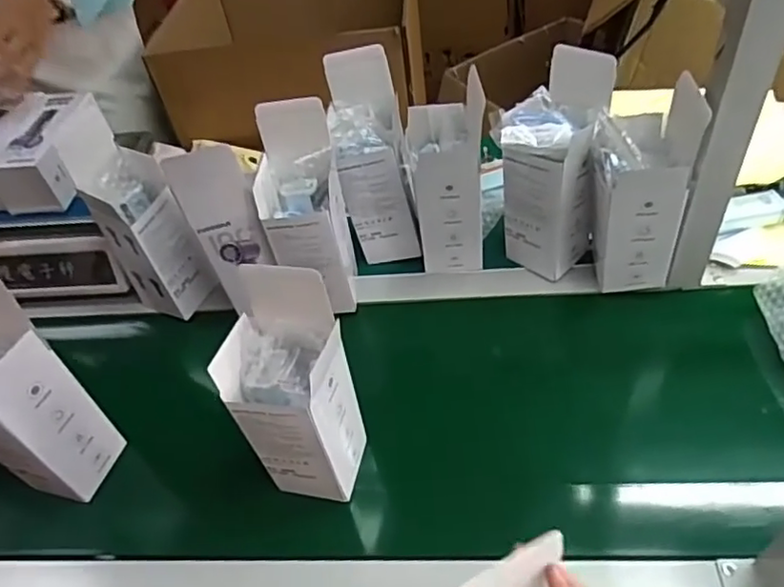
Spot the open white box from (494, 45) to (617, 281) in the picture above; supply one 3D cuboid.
[{"bbox_3d":[0.176,-0.133,0.687,0.096,0.232,0.088,31,58,29],"label":"open white box"}]

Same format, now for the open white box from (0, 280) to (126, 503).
[{"bbox_3d":[-0.345,0.101,0.574,0.094,0.226,0.092,10,50,14],"label":"open white box"}]

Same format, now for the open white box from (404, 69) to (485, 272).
[{"bbox_3d":[0.060,-0.123,0.703,0.078,0.217,0.088,-7,48,-1],"label":"open white box"}]

